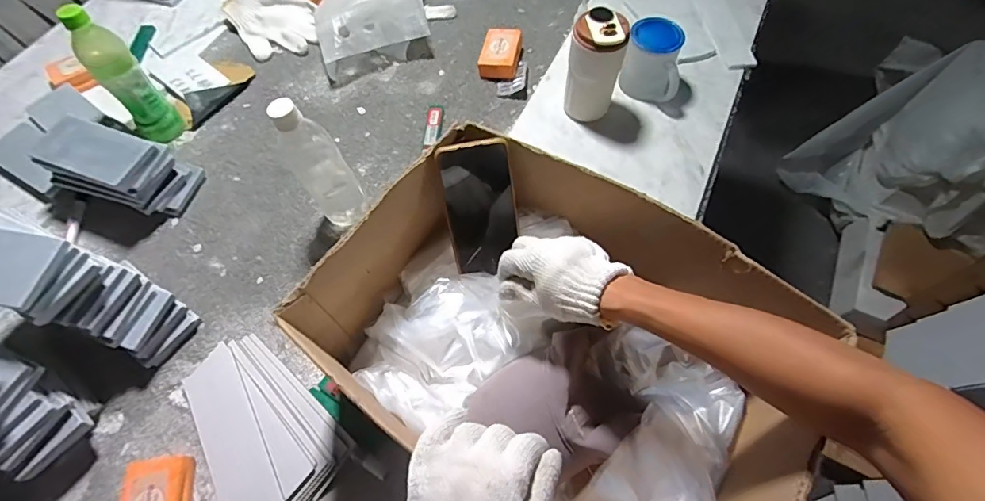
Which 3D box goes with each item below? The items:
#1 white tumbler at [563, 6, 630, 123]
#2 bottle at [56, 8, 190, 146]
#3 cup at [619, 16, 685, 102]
[{"bbox_3d":[0.150,-0.268,0.708,0.077,0.159,0.070,-1,66,2],"label":"white tumbler"},{"bbox_3d":[-0.548,-0.254,0.700,0.070,0.202,0.071,40,73,20],"label":"bottle"},{"bbox_3d":[0.258,-0.301,0.758,0.093,0.098,0.082,17,67,9],"label":"cup"}]

